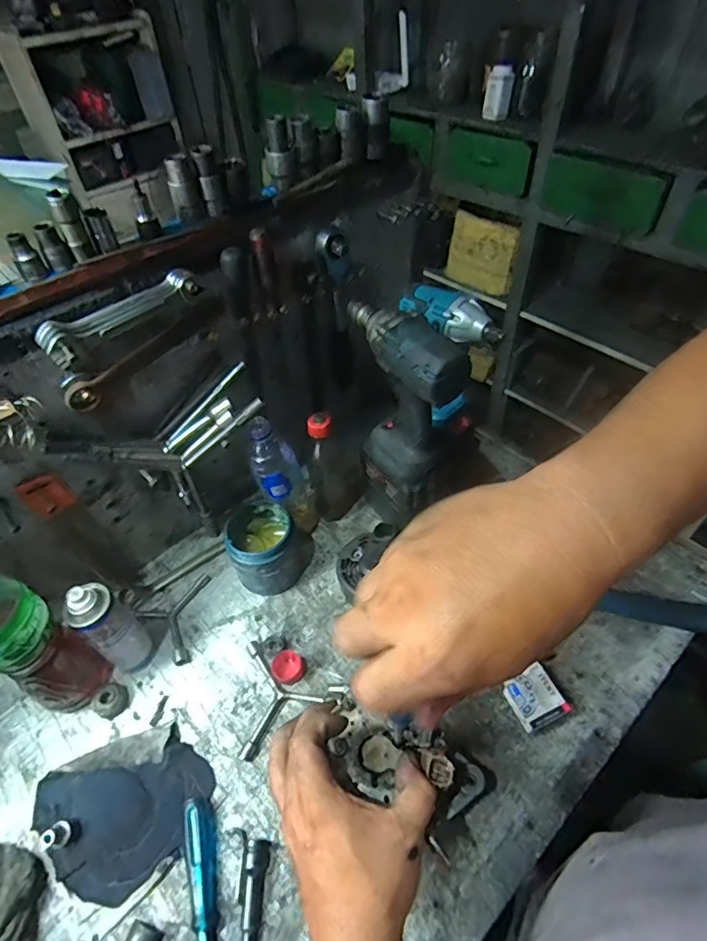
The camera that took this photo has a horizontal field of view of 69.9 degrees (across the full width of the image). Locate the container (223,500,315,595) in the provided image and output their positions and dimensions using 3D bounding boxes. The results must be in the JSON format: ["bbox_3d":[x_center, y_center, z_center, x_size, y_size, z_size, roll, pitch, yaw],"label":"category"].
[{"bbox_3d":[-0.113,0.098,0.702,0.108,0.103,0.111,-2,48,2],"label":"container"}]

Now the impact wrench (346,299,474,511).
[{"bbox_3d":[0.060,-0.075,0.625,0.073,0.250,0.168,-22,51,-16],"label":"impact wrench"}]

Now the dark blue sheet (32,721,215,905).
[{"bbox_3d":[-0.249,0.353,0.547,0.158,0.018,0.156,32,57,28],"label":"dark blue sheet"}]

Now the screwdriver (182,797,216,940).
[{"bbox_3d":[-0.143,0.418,0.470,0.030,0.026,0.196,-12,49,-7],"label":"screwdriver"}]

